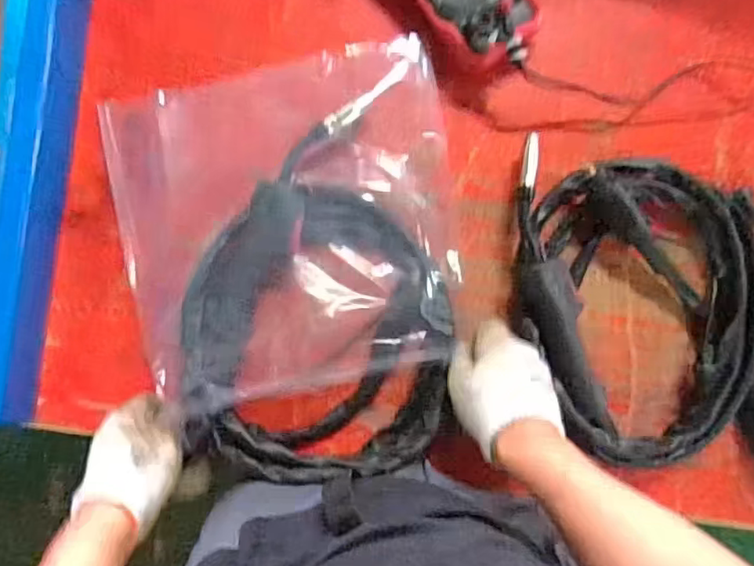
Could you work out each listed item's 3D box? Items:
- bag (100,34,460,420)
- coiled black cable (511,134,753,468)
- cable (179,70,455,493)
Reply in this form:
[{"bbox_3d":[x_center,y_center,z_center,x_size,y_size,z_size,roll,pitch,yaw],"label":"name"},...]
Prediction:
[{"bbox_3d":[-0.086,-0.063,0.601,0.321,0.059,0.297,-13,93,1],"label":"bag"},{"bbox_3d":[0.253,0.020,0.604,0.232,0.042,0.303,0,89,-1],"label":"coiled black cable"},{"bbox_3d":[-0.065,-0.006,0.579,0.250,0.072,0.359,-6,93,1],"label":"cable"}]

